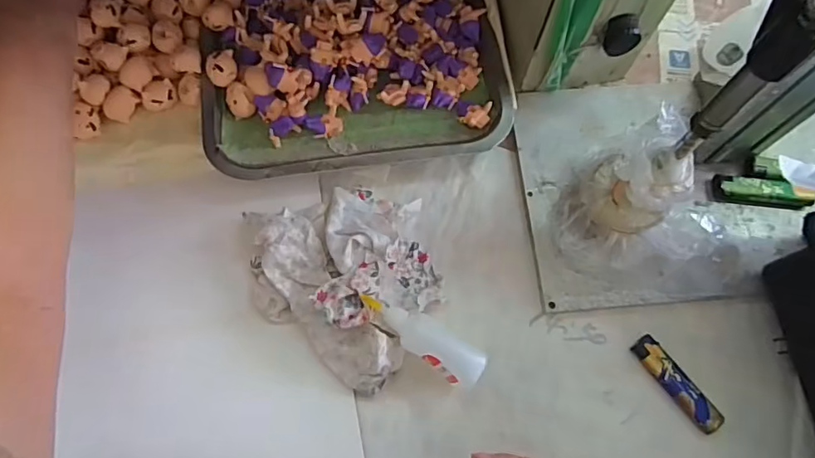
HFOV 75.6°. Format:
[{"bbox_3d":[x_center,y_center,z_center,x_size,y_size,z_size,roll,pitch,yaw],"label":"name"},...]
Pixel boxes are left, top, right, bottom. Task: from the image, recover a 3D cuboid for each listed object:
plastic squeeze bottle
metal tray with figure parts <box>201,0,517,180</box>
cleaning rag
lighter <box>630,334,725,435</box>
[{"bbox_3d":[0.011,0.081,0.402,0.103,0.038,0.034,34,73,9],"label":"plastic squeeze bottle"},{"bbox_3d":[-0.050,-0.179,0.482,0.264,0.063,0.263,-7,71,-4],"label":"metal tray with figure parts"},{"bbox_3d":[-0.048,0.029,0.423,0.156,0.034,0.135,37,74,10],"label":"cleaning rag"},{"bbox_3d":[0.207,0.119,0.404,0.020,0.010,0.080,-34,75,-12],"label":"lighter"}]

